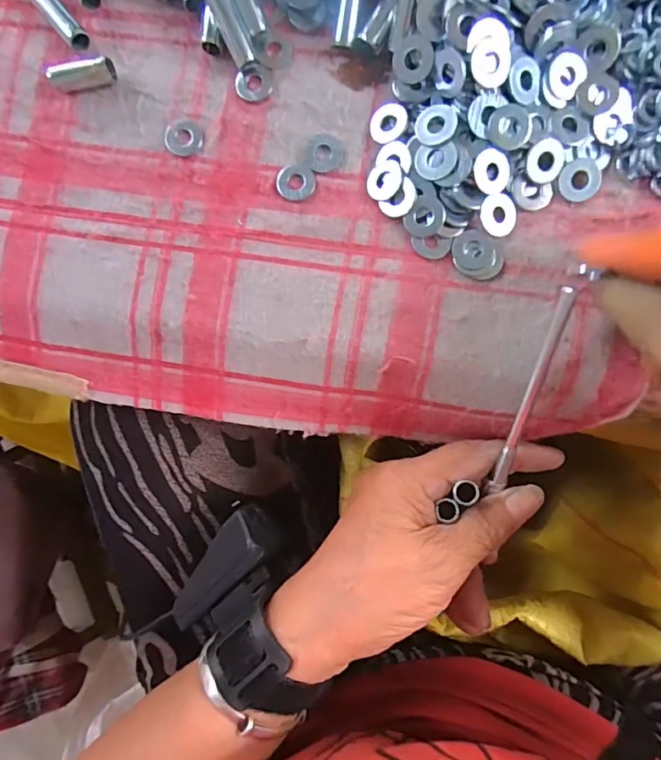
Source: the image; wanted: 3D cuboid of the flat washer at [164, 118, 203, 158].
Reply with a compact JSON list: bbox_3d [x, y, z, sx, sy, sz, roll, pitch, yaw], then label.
[{"bbox_3d":[-0.073,-0.120,0.243,0.018,0.004,0.019,0,89,6],"label":"flat washer"}]

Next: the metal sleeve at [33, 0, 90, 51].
[{"bbox_3d":[-0.137,-0.183,0.245,0.010,0.008,0.044,-40,86,4],"label":"metal sleeve"}]

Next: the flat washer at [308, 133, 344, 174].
[{"bbox_3d":[-0.002,-0.109,0.236,0.016,0.004,0.018,28,92,6],"label":"flat washer"}]

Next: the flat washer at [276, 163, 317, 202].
[{"bbox_3d":[-0.017,-0.096,0.237,0.018,0.004,0.018,0,89,6],"label":"flat washer"}]

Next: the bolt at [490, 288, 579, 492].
[{"bbox_3d":[0.090,0.009,0.222,0.006,0.004,0.105,12,117,6],"label":"bolt"}]

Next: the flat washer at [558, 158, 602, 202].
[{"bbox_3d":[0.113,-0.091,0.224,0.019,0.005,0.018,0,89,6],"label":"flat washer"}]

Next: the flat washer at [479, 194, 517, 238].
[{"bbox_3d":[0.077,-0.075,0.226,0.018,0.004,0.019,-2,97,-18],"label":"flat washer"}]

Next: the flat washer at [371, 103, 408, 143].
[{"bbox_3d":[0.028,-0.122,0.232,0.017,0.004,0.018,11,91,6],"label":"flat washer"}]

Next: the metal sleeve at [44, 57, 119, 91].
[{"bbox_3d":[-0.122,-0.149,0.242,0.032,0.014,0.010,-9,88,6],"label":"metal sleeve"}]

